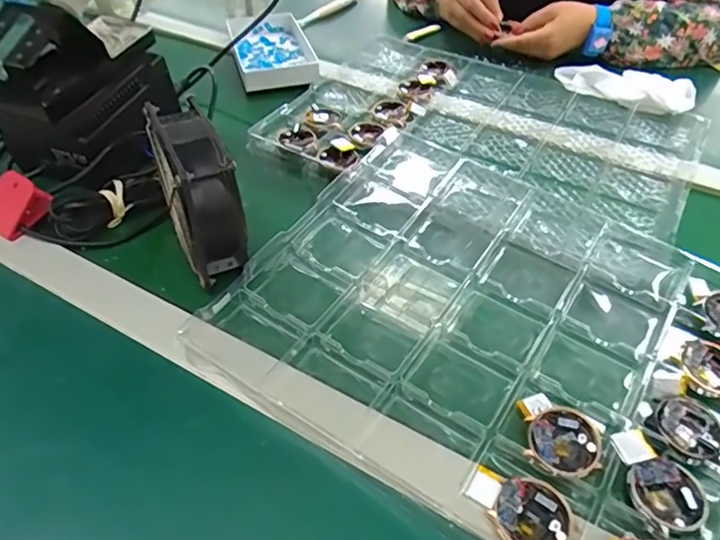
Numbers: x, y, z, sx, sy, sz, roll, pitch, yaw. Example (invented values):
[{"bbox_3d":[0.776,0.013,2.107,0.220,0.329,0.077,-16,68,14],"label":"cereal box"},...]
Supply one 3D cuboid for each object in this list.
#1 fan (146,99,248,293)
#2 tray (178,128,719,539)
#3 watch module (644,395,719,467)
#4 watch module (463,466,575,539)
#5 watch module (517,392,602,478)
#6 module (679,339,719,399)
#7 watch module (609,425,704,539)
[{"bbox_3d":[-0.133,-0.061,0.460,0.052,0.125,0.104,-17,47,-18],"label":"fan"},{"bbox_3d":[0.147,0.037,0.420,0.430,0.032,0.350,27,50,24],"label":"tray"},{"bbox_3d":[0.218,0.106,0.368,0.049,0.012,0.044,-32,53,-30],"label":"watch module"},{"bbox_3d":[0.093,0.139,0.325,0.061,0.012,0.043,28,50,25],"label":"watch module"},{"bbox_3d":[0.129,0.105,0.359,0.046,0.010,0.059,-3,44,-4],"label":"watch module"},{"bbox_3d":[0.253,0.073,0.398,0.043,0.017,0.044,-34,54,-31],"label":"module"},{"bbox_3d":[0.183,0.126,0.336,0.044,0.015,0.058,-9,45,-10],"label":"watch module"}]

